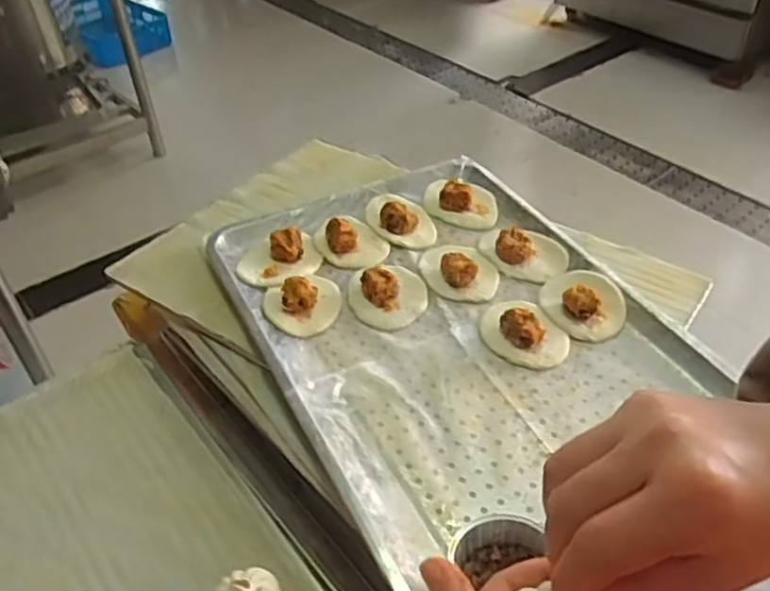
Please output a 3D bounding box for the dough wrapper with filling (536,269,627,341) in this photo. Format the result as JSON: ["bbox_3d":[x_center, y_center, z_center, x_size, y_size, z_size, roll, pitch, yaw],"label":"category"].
[{"bbox_3d":[0.217,0.000,0.760,0.089,0.036,0.097,10,43,13],"label":"dough wrapper with filling"}]

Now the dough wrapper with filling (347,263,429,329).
[{"bbox_3d":[0.003,-0.010,0.781,0.089,0.035,0.099,-10,42,-10],"label":"dough wrapper with filling"}]

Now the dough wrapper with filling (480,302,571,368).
[{"bbox_3d":[0.149,0.030,0.733,0.091,0.033,0.088,13,44,16],"label":"dough wrapper with filling"}]

